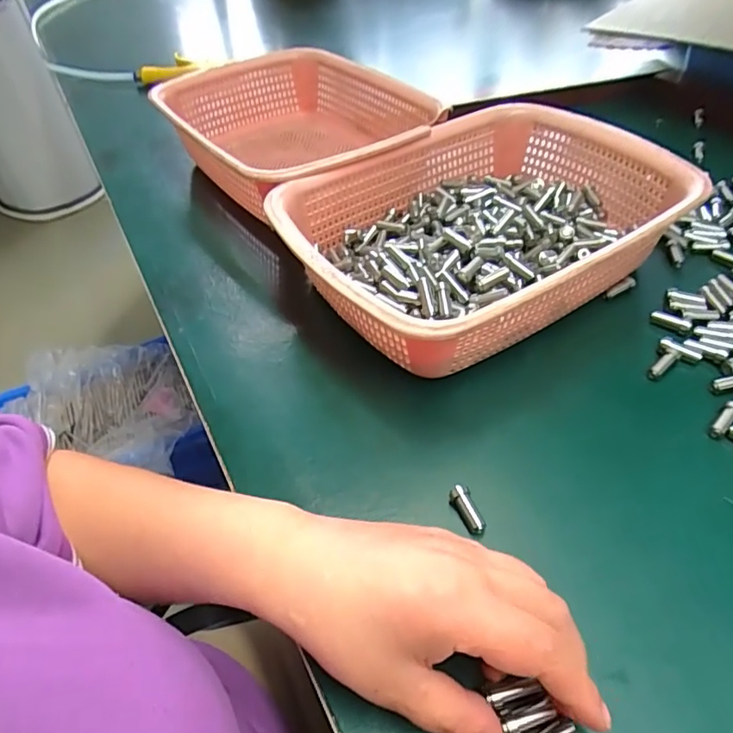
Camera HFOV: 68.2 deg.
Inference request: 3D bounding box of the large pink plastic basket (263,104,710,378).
[{"bbox_3d":[0.086,-0.105,0.421,0.280,0.076,0.210,-31,52,-20],"label":"large pink plastic basket"}]

